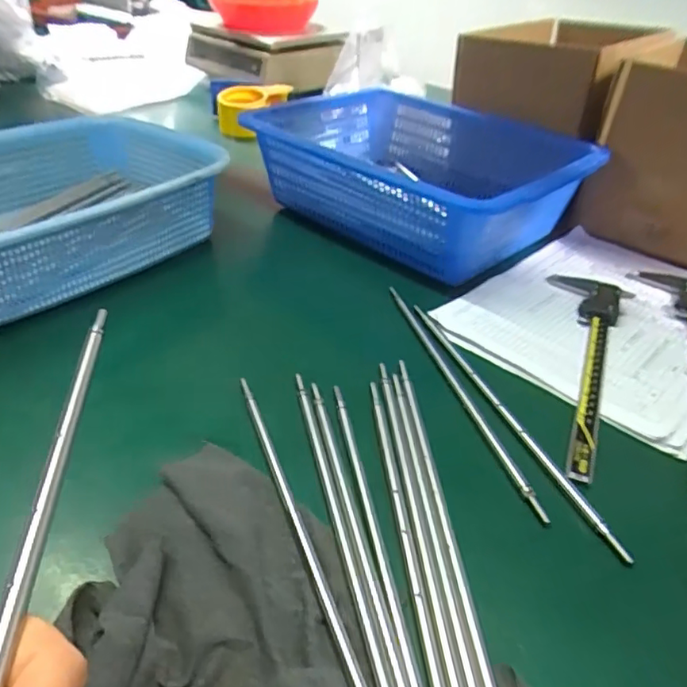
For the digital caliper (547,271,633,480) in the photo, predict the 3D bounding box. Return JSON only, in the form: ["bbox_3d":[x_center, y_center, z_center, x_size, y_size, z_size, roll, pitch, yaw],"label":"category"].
[{"bbox_3d":[0.191,0.009,0.480,0.074,0.011,0.263,20,40,20],"label":"digital caliper"}]

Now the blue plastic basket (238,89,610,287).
[{"bbox_3d":[0.090,-0.196,0.662,0.350,0.103,0.250,27,43,28],"label":"blue plastic basket"}]

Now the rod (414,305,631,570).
[{"bbox_3d":[0.120,0.047,0.429,0.012,0.010,0.270,-10,39,-18],"label":"rod"}]

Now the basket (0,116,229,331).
[{"bbox_3d":[-0.296,-0.130,0.546,0.229,0.092,0.329,30,44,30],"label":"basket"}]

